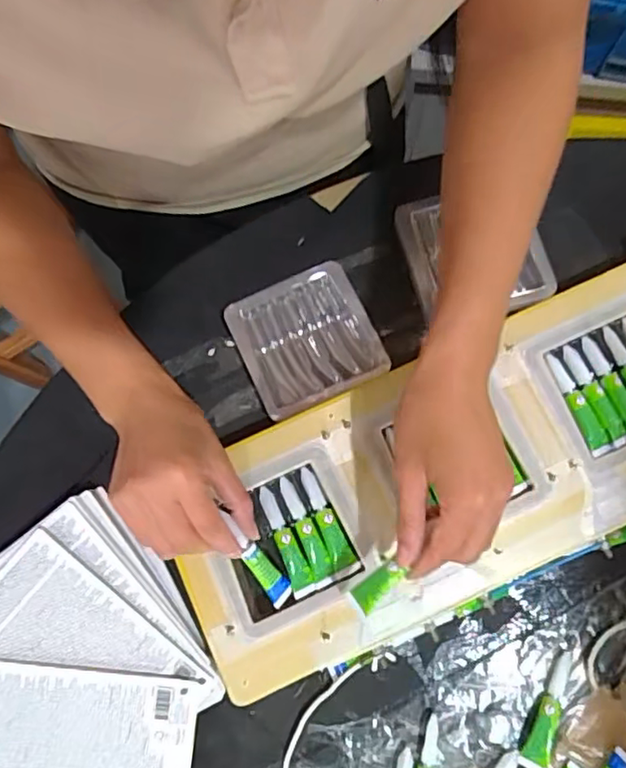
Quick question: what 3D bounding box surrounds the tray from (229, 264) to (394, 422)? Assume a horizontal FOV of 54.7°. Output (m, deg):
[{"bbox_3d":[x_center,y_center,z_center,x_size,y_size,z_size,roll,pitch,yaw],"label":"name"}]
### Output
[{"bbox_3d":[-0.007,-0.037,0.482,0.100,0.023,0.107,-25,80,-3],"label":"tray"}]

